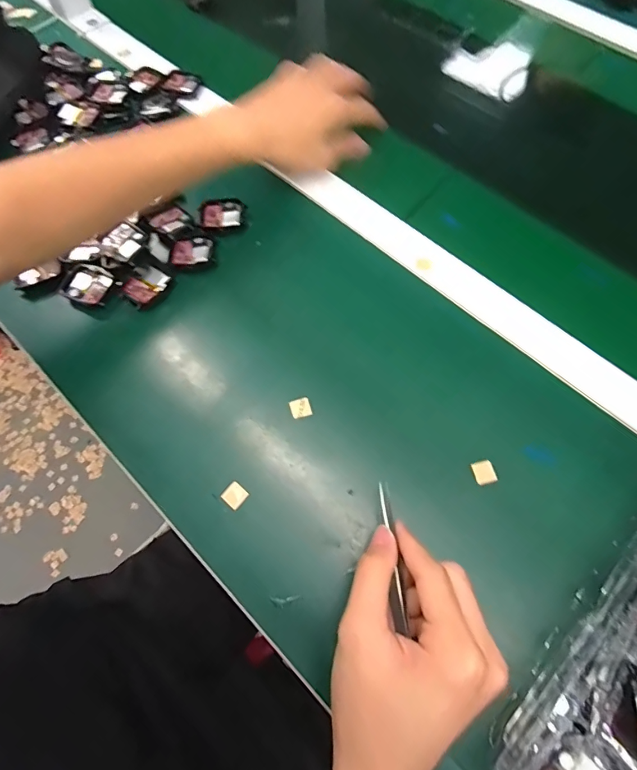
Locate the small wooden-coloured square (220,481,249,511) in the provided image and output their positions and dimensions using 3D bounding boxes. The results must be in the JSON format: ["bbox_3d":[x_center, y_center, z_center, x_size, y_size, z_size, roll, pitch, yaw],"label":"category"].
[{"bbox_3d":[-0.064,0.084,0.335,0.016,0.004,0.016,39,72,16],"label":"small wooden-coloured square"}]

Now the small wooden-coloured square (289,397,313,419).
[{"bbox_3d":[-0.015,0.019,0.361,0.017,0.004,0.016,-15,67,-6],"label":"small wooden-coloured square"}]

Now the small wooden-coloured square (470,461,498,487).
[{"bbox_3d":[0.126,0.067,0.335,0.016,0.004,0.017,-16,67,-6],"label":"small wooden-coloured square"}]

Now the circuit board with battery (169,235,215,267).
[{"bbox_3d":[-0.121,-0.127,0.419,0.040,0.005,0.035,-16,67,-6],"label":"circuit board with battery"}]

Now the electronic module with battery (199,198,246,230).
[{"bbox_3d":[-0.096,-0.168,0.435,0.045,0.008,0.034,-9,66,-3],"label":"electronic module with battery"}]

